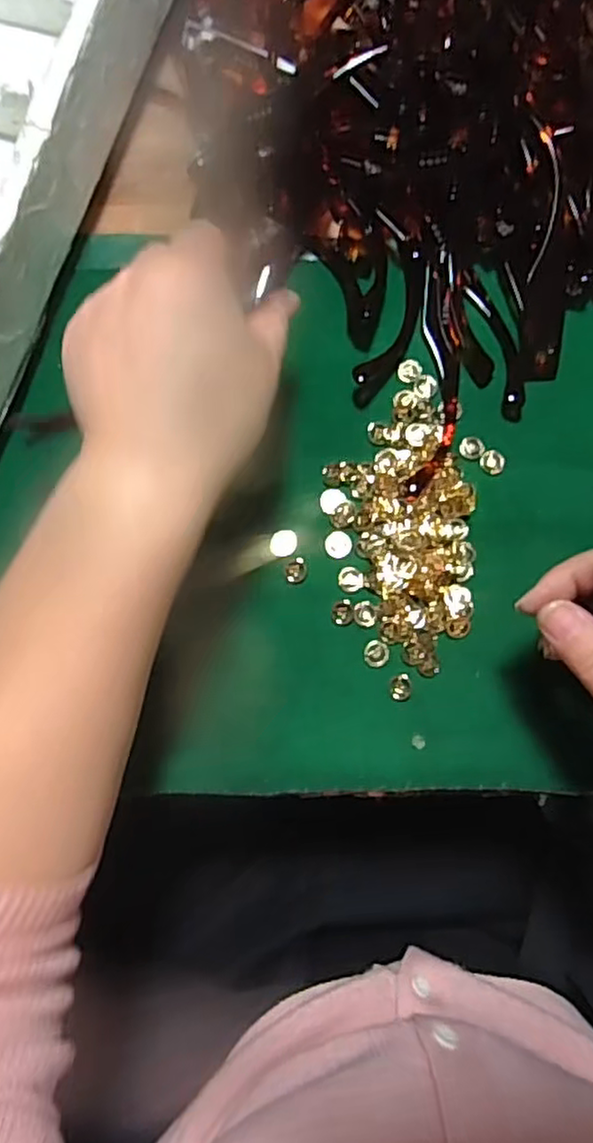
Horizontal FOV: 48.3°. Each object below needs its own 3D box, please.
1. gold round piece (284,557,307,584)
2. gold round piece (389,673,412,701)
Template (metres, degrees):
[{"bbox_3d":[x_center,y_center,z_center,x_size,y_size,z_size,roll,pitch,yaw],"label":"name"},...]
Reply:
[{"bbox_3d":[0.000,-0.001,0.327,0.012,0.004,0.011,0,82,-1],"label":"gold round piece"},{"bbox_3d":[0.050,0.056,0.316,0.010,0.004,0.013,-6,82,-2],"label":"gold round piece"}]

